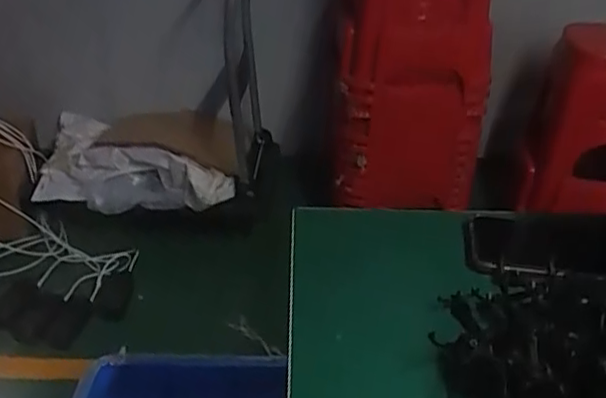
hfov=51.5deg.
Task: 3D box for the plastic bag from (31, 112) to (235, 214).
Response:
[{"bbox_3d":[-0.474,-0.079,1.716,0.568,0.212,0.107,8,33,10],"label":"plastic bag"}]

